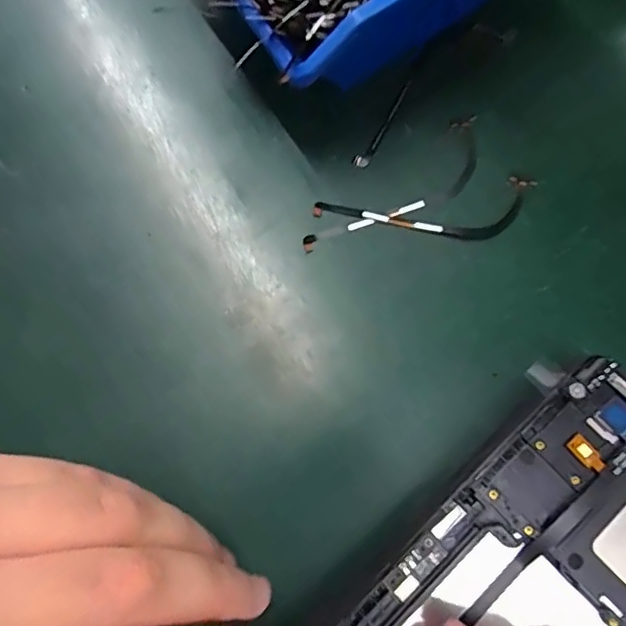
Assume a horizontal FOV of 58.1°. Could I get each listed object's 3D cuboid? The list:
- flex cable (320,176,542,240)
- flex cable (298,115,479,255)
[{"bbox_3d":[0.045,-0.038,0.219,0.087,0.004,0.023,-7,79,-1],"label":"flex cable"},{"bbox_3d":[0.037,-0.046,0.222,0.088,0.004,0.024,-39,81,-7],"label":"flex cable"}]

